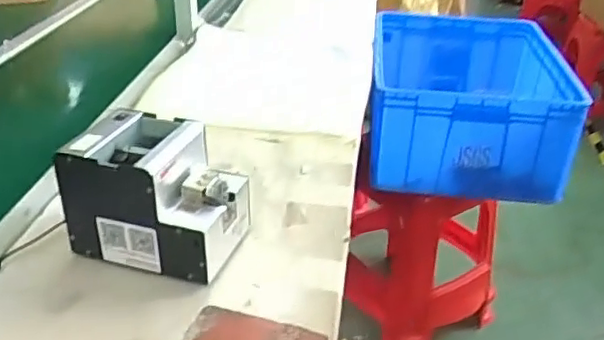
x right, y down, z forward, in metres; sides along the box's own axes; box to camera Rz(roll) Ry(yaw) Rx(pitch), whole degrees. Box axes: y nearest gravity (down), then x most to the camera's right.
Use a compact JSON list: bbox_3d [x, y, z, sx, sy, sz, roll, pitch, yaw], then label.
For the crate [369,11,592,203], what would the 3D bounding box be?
[{"bbox_3d":[0.355,-0.161,1.436,0.399,0.222,0.522,4,31,3],"label":"crate"}]

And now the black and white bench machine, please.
[{"bbox_3d":[-0.167,0.029,0.746,0.178,0.145,0.134,12,33,17],"label":"black and white bench machine"}]

